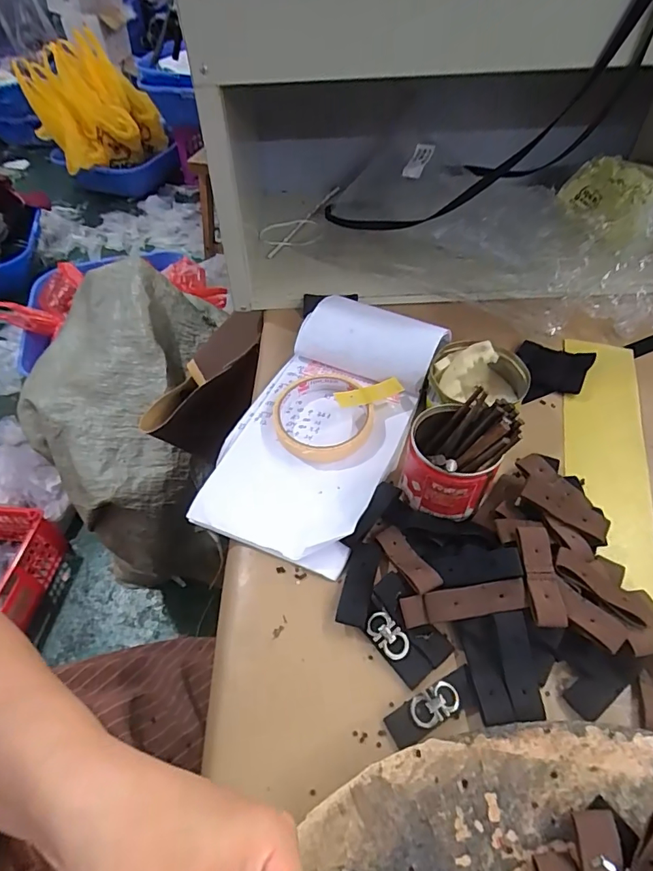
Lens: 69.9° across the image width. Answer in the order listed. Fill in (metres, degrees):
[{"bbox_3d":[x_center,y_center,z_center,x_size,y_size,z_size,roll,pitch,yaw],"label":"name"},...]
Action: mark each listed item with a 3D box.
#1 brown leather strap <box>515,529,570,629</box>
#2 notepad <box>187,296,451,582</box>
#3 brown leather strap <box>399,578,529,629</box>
[{"bbox_3d":[0.137,0.091,0.302,0.021,0.012,0.063,0,51,0],"label":"brown leather strap"},{"bbox_3d":[-0.002,-0.021,0.396,0.134,0.049,0.246,21,54,16],"label":"notepad"},{"bbox_3d":[0.087,0.108,0.300,0.078,0.006,0.018,-13,51,8],"label":"brown leather strap"}]

